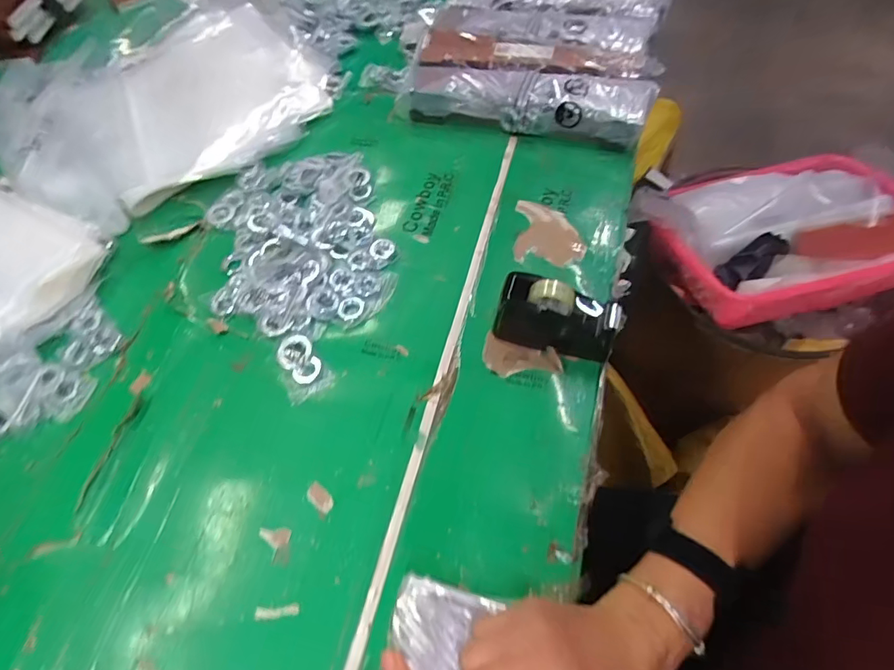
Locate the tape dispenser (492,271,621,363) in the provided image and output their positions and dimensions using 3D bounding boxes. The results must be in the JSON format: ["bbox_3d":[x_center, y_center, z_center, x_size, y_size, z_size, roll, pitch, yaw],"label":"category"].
[{"bbox_3d":[0.108,-0.018,0.485,0.117,0.070,0.046,18,62,11],"label":"tape dispenser"}]

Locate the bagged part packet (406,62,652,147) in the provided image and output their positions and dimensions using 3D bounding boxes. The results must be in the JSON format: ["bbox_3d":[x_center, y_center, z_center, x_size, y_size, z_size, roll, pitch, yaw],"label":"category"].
[{"bbox_3d":[0.106,-0.312,0.666,0.315,0.066,0.084,15,62,9],"label":"bagged part packet"}]

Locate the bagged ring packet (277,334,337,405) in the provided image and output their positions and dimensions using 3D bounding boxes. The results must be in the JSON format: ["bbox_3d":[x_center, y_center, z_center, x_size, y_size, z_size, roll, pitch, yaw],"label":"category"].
[{"bbox_3d":[-0.148,0.031,0.504,0.046,0.009,0.070,-27,64,-14],"label":"bagged ring packet"}]

